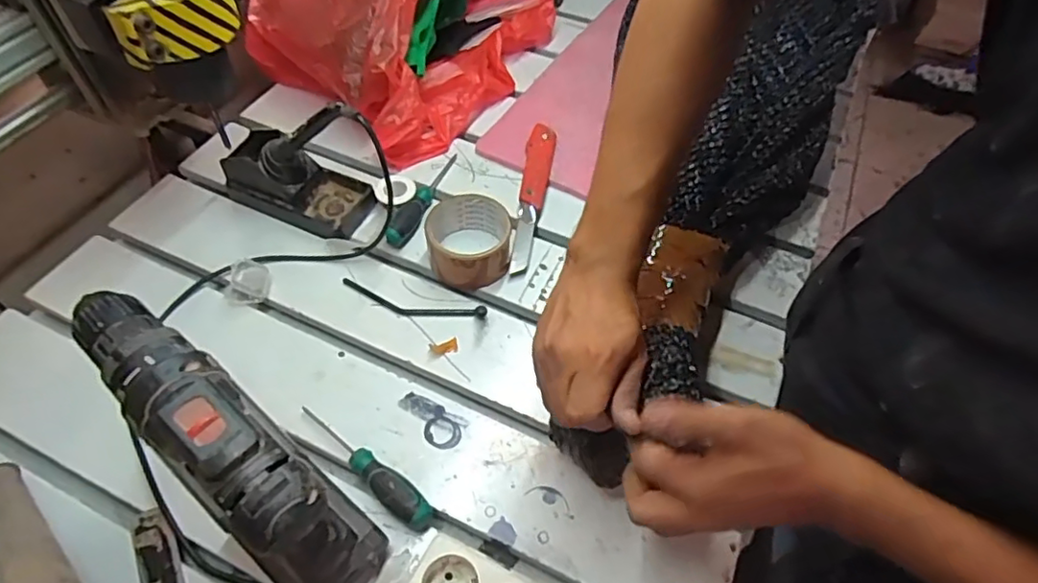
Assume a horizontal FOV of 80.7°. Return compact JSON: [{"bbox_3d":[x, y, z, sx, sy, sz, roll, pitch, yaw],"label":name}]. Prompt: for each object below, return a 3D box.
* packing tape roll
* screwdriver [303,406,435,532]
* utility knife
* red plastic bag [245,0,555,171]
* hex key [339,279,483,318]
[{"bbox_3d":[-0.051,-0.052,0.624,0.083,0.049,0.077,0,55,-1],"label":"packing tape roll"},{"bbox_3d":[-0.131,0.142,0.502,0.147,0.022,0.024,33,61,20],"label":"screwdriver"},{"bbox_3d":[0.016,-0.109,0.683,0.031,0.024,0.212,7,55,4],"label":"utility knife"},{"bbox_3d":[-0.132,-0.388,0.792,0.331,0.161,0.376,37,62,22],"label":"red plastic bag"},{"bbox_3d":[-0.106,0.010,0.601,0.150,0.015,0.025,12,55,7],"label":"hex key"}]

